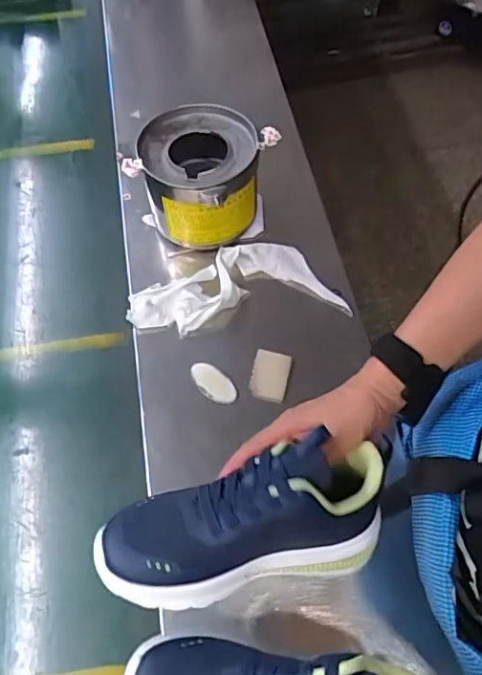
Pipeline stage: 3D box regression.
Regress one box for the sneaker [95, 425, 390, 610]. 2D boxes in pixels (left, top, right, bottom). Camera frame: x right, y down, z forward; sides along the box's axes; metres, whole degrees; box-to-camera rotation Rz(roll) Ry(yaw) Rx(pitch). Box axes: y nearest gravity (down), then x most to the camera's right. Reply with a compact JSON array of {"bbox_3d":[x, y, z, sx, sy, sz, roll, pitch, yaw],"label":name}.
[{"bbox_3d":[0.006,0.129,0.377,0.202,0.078,0.081,-12,61,-10],"label":"sneaker"}]

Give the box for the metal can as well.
[{"bbox_3d":[-0.051,-0.199,0.674,0.138,0.100,0.151,0,63,0],"label":"metal can"}]

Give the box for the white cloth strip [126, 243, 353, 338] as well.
[{"bbox_3d":[-0.009,-0.064,0.658,0.249,0.020,0.102,-10,64,-6],"label":"white cloth strip"}]

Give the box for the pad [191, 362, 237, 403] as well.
[{"bbox_3d":[-0.031,0.051,0.603,0.058,0.004,0.030,39,69,18],"label":"pad"}]

